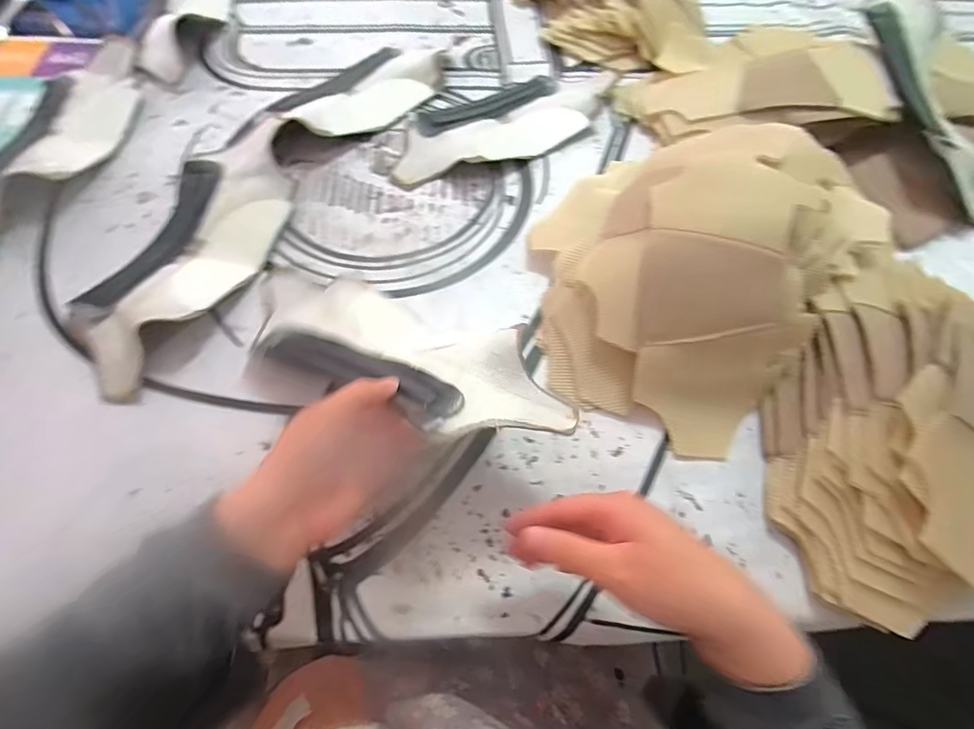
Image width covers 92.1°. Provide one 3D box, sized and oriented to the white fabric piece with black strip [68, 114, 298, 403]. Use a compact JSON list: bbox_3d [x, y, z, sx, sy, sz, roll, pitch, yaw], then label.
[{"bbox_3d":[-0.311,-0.129,0.496,0.142,0.041,0.347,13,63,4],"label":"white fabric piece with black strip"}]

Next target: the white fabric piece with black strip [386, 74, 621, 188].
[{"bbox_3d":[0.029,-0.327,0.628,0.342,0.027,0.138,-32,69,-18],"label":"white fabric piece with black strip"}]

